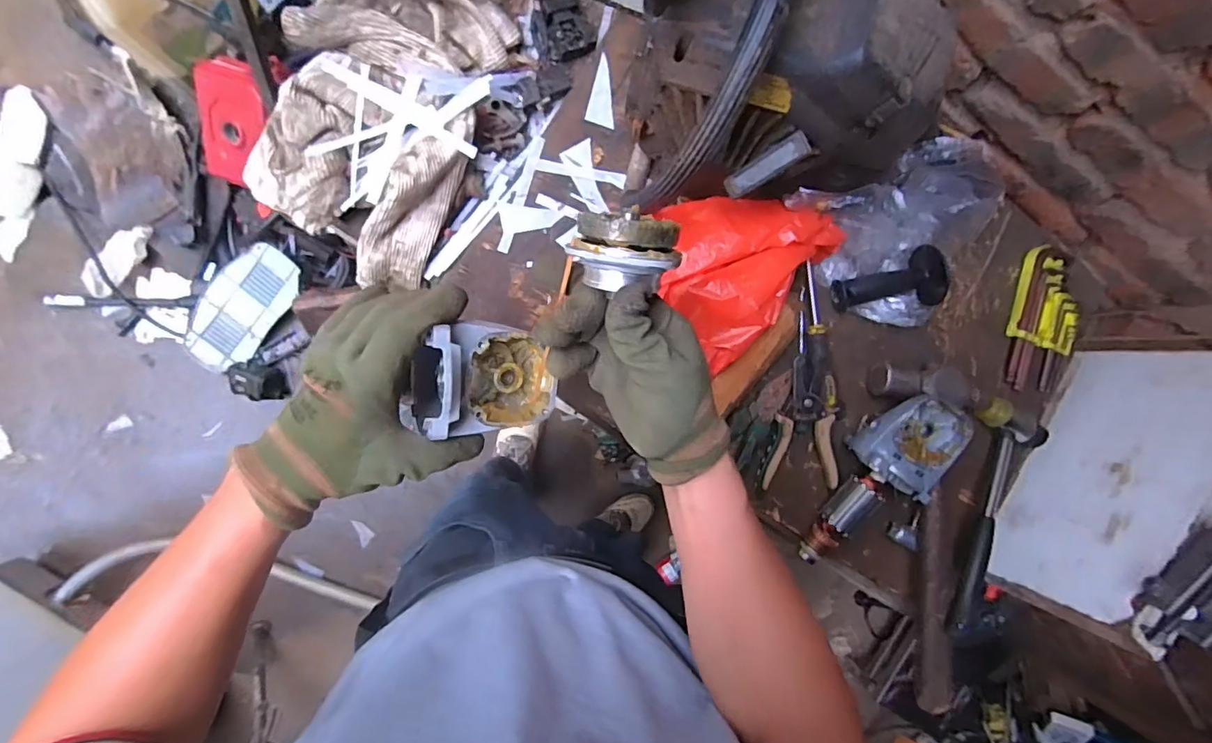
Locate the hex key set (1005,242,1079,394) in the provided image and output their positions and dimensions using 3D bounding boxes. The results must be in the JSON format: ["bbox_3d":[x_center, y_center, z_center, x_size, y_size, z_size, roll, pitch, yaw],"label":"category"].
[{"bbox_3d":[0.532,-0.065,0.618,0.082,0.019,0.171,8,90,-9],"label":"hex key set"}]

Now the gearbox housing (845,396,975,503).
[{"bbox_3d":[0.316,0.072,0.541,0.076,0.072,0.100,33,87,-8],"label":"gearbox housing"}]

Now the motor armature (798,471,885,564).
[{"bbox_3d":[0.253,0.158,0.549,0.030,0.032,0.119,31,106,-8],"label":"motor armature"}]

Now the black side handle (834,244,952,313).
[{"bbox_3d":[0.313,-0.097,0.563,0.118,0.054,0.064,-12,93,6],"label":"black side handle"}]

